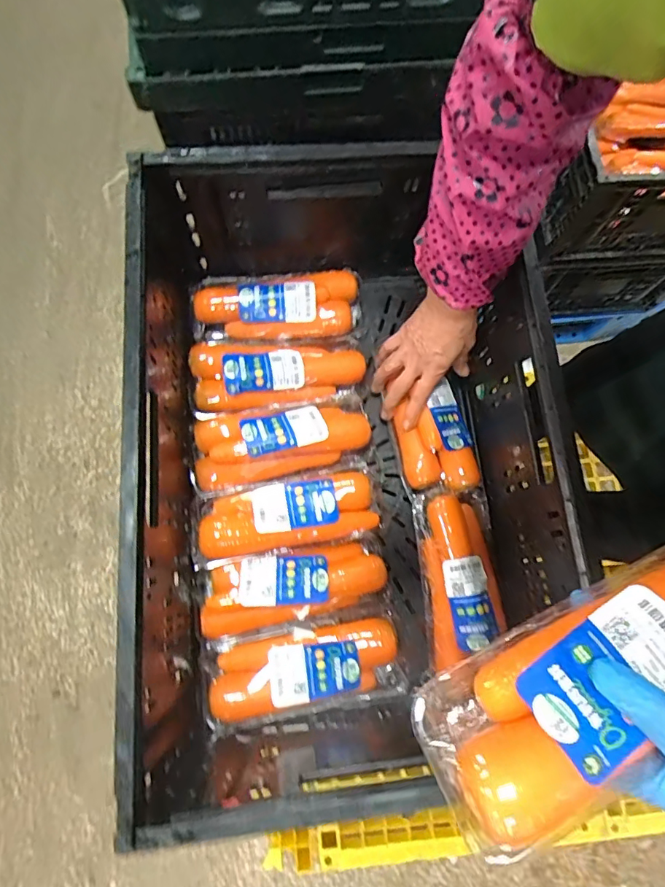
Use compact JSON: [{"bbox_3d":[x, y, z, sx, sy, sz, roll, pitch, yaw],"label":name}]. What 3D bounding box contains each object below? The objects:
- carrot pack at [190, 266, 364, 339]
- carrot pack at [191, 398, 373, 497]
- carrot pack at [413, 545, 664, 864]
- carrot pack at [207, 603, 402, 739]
[{"bbox_3d":[-0.074,-0.194,0.658,0.227,0.053,0.096,-4,76,-3],"label":"carrot pack"},{"bbox_3d":[-0.066,-0.005,0.607,0.227,0.053,0.096,-13,76,-5],"label":"carrot pack"},{"bbox_3d":[0.162,0.134,0.279,0.226,0.054,0.091,-32,76,-5],"label":"carrot pack"},{"bbox_3d":[-0.034,0.259,0.555,0.233,0.046,0.099,-11,76,-4],"label":"carrot pack"}]

